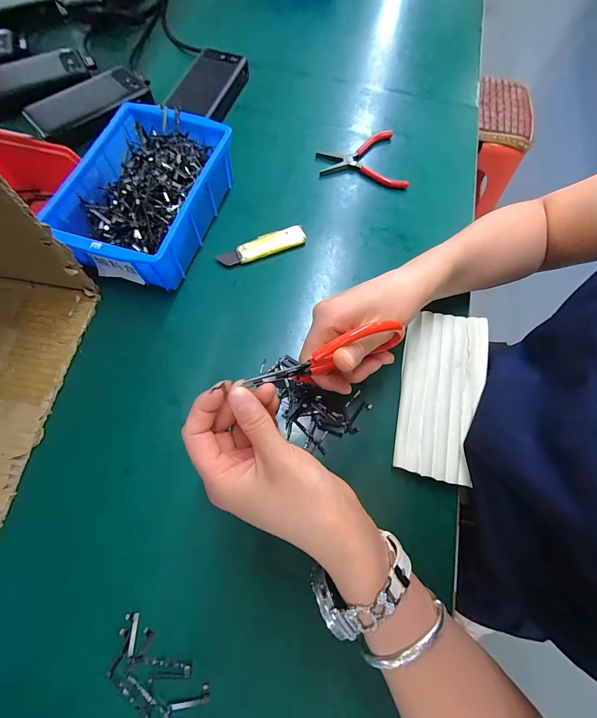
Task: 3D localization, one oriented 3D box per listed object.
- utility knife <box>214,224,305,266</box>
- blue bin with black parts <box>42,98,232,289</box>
[{"bbox_3d":[-0.042,-0.133,0.377,0.104,0.010,0.024,-22,71,-11],"label":"utility knife"},{"bbox_3d":[-0.170,-0.182,0.360,0.142,0.063,0.204,16,69,3],"label":"blue bin with black parts"}]

